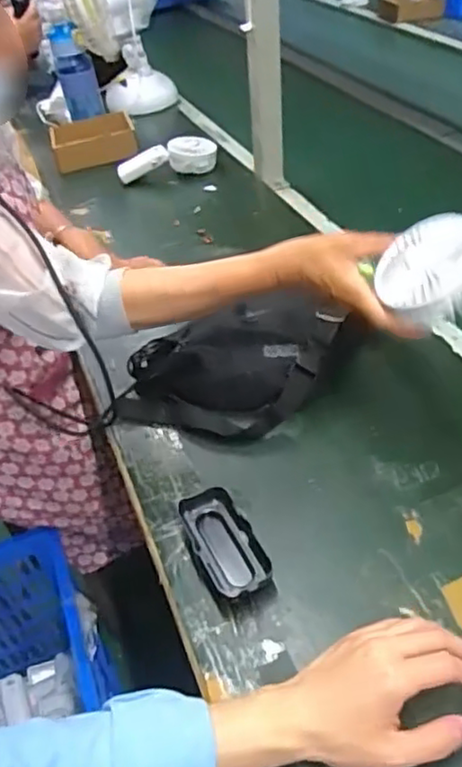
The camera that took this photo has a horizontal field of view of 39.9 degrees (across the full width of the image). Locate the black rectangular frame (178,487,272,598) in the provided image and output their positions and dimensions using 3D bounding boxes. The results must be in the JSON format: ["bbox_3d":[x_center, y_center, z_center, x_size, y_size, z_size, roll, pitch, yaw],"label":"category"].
[{"bbox_3d":[-0.007,0.146,0.585,0.053,0.022,0.108,-21,43,-14],"label":"black rectangular frame"}]

